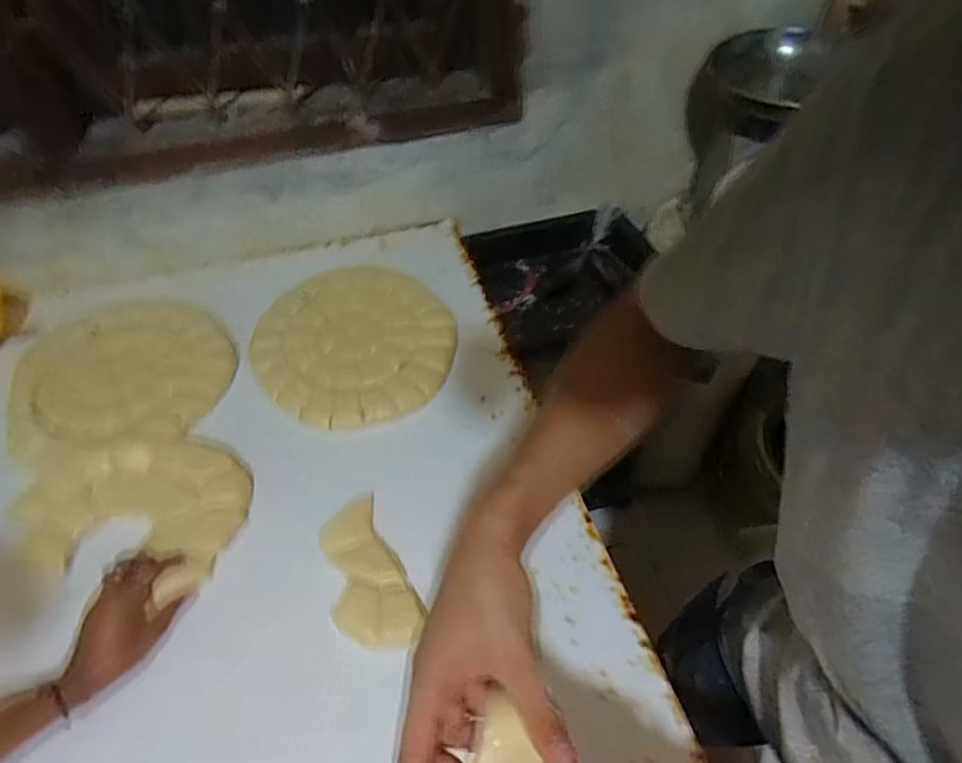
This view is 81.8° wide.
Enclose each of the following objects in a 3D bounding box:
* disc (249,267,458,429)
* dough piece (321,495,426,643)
[{"bbox_3d":[-0.175,-0.056,0.764,0.269,0.030,0.256,-1,50,1],"label":"disc"},{"bbox_3d":[-0.124,0.197,0.579,0.077,0.021,0.166,-24,54,-17],"label":"dough piece"}]

